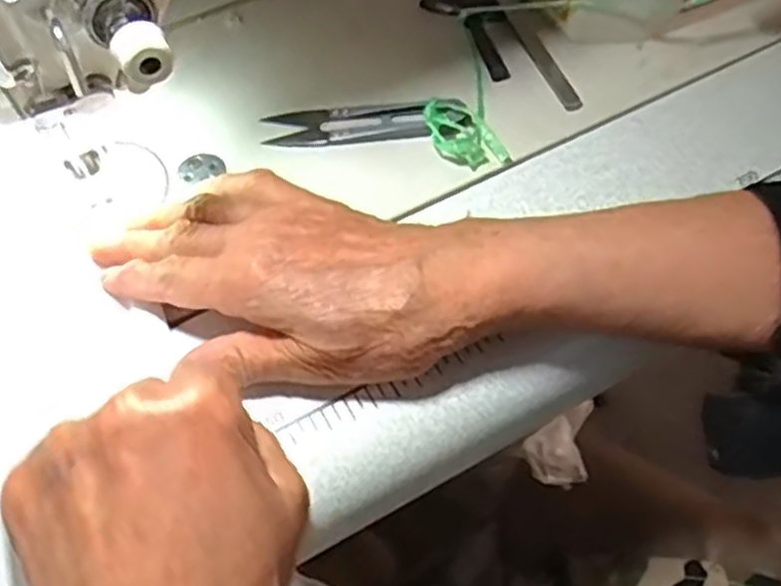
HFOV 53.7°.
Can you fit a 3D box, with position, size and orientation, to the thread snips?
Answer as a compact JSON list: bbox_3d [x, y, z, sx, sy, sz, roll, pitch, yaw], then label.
[{"bbox_3d":[-0.011,-0.084,0.380,0.099,0.013,0.023,-1,58,1],"label":"thread snips"}]

